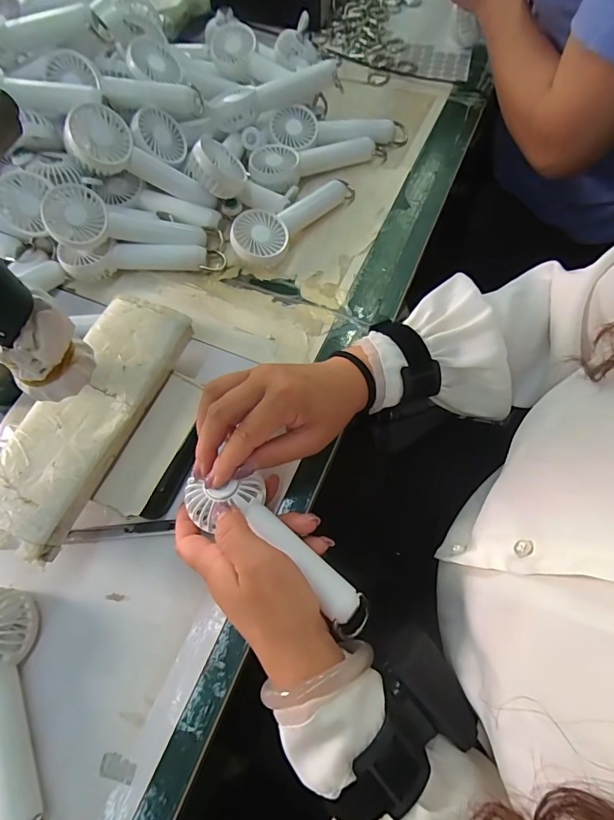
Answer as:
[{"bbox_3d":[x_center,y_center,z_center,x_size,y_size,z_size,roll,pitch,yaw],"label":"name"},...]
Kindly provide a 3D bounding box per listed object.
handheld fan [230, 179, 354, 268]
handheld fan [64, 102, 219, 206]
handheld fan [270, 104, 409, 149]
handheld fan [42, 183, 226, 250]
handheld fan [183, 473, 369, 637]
[{"bbox_3d":[-0.015,-0.208,0.442,0.047,0.039,0.162,36,72,17],"label":"handheld fan"},{"bbox_3d":[-0.169,-0.254,0.433,0.145,0.030,0.056,19,61,-31],"label":"handheld fan"},{"bbox_3d":[0.040,-0.335,0.498,0.165,0.037,0.055,-10,65,-2],"label":"handheld fan"},{"bbox_3d":[-0.170,-0.183,0.420,0.165,0.031,0.048,2,64,-20],"label":"handheld fan"},{"bbox_3d":[-0.019,0.093,0.295,0.150,0.036,0.050,36,72,13],"label":"handheld fan"}]

